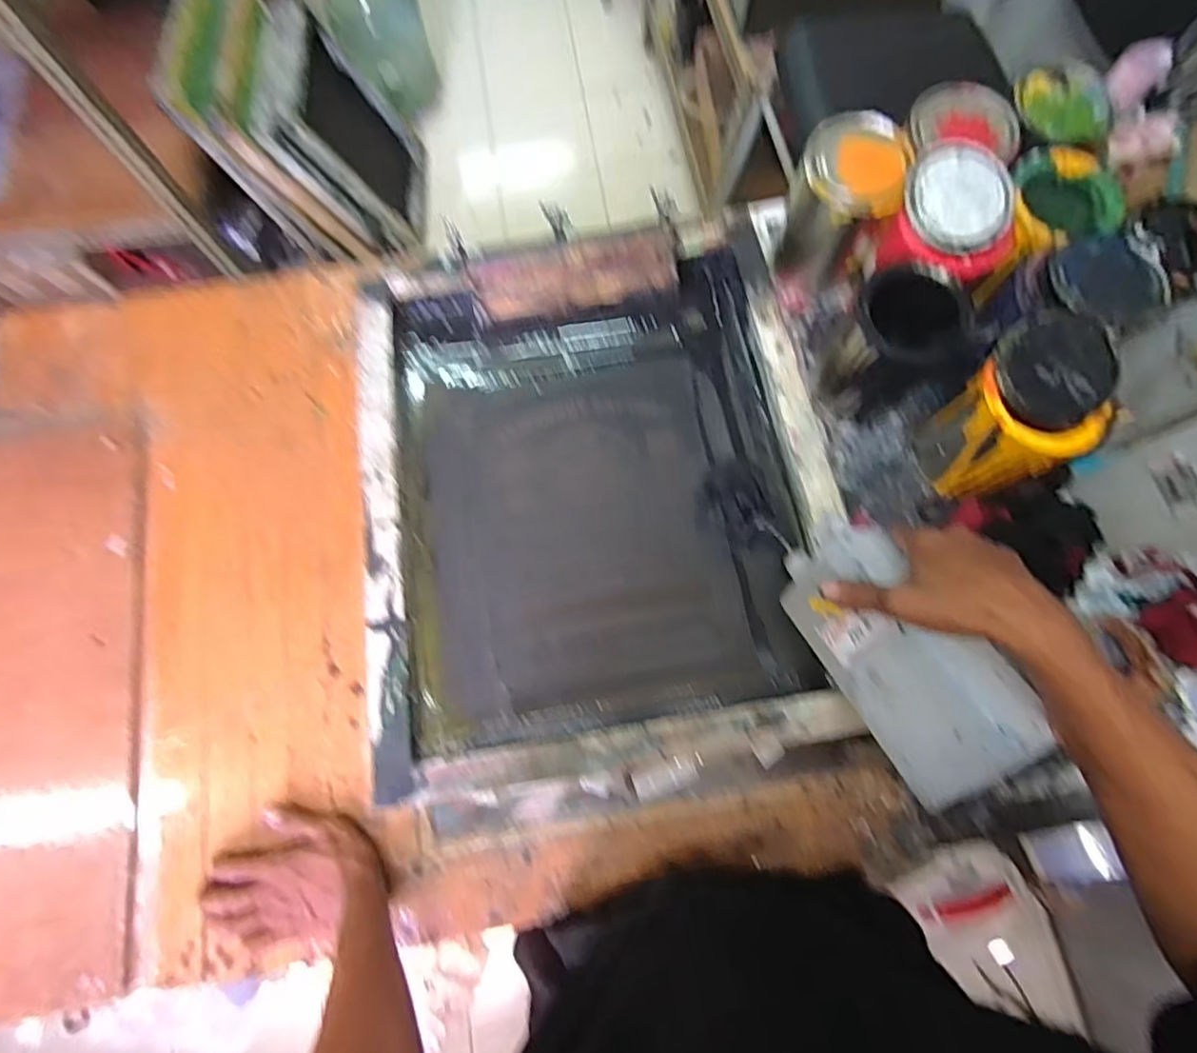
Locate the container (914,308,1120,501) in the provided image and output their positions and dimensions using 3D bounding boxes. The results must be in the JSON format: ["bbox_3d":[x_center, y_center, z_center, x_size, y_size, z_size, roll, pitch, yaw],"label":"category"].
[{"bbox_3d":[0.409,-0.110,0.609,0.124,0.173,0.128,38,79,10],"label":"container"}]

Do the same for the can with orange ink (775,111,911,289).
[{"bbox_3d":[0.261,-0.349,0.668,0.097,0.153,0.106,0,75,1],"label":"can with orange ink"}]

